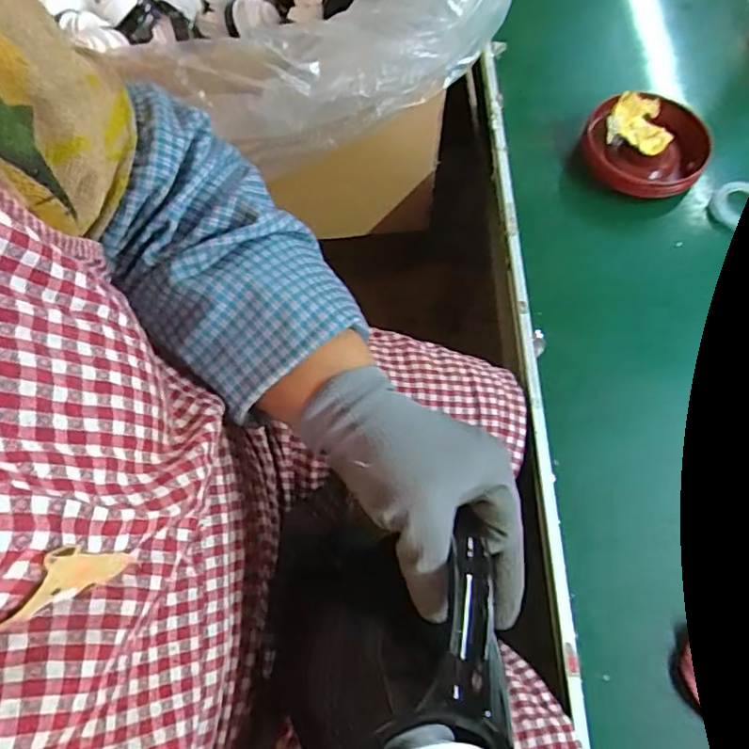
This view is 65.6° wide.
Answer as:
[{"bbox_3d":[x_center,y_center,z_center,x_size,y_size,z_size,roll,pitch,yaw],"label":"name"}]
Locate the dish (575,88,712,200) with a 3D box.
[{"bbox_3d":[0.279,-0.241,0.597,0.127,0.051,0.101,33,72,16],"label":"dish"}]

